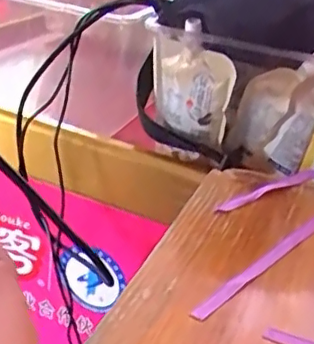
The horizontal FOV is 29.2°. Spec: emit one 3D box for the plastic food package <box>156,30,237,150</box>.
[{"bbox_3d":[0.034,-0.079,0.598,0.086,0.095,0.018,17,29,23],"label":"plastic food package"}]

